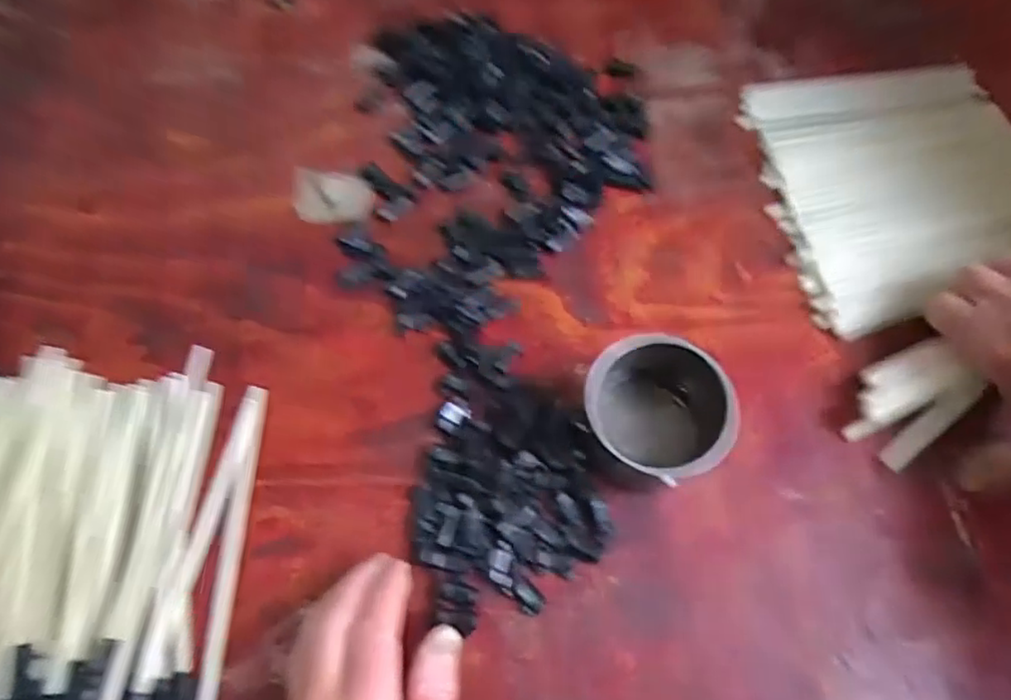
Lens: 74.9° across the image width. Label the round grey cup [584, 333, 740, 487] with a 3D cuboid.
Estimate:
[{"bbox_3d":[0.086,0.036,0.382,0.079,0.072,0.070,26,69,11],"label":"round grey cup"}]

